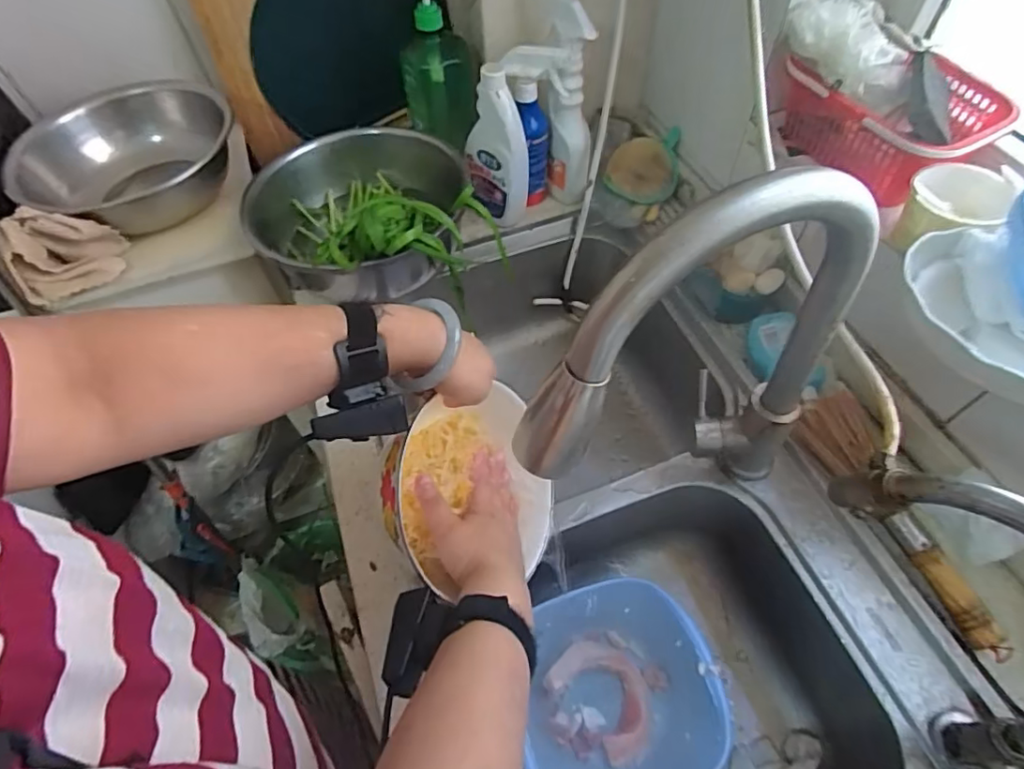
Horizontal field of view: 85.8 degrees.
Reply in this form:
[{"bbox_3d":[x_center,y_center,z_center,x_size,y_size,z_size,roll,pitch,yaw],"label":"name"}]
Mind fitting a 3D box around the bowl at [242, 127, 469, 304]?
[{"bbox_3d":[-0.203,-0.226,0.720,0.274,0.140,0.281,-2,58,2],"label":"bowl"}]

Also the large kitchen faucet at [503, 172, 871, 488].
[{"bbox_3d":[0.124,0.002,0.419,0.255,0.351,0.065,-18,58,-8],"label":"large kitchen faucet"}]

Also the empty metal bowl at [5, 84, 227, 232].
[{"bbox_3d":[-0.504,-0.296,0.741,0.264,0.078,0.250,-2,58,2],"label":"empty metal bowl"}]

